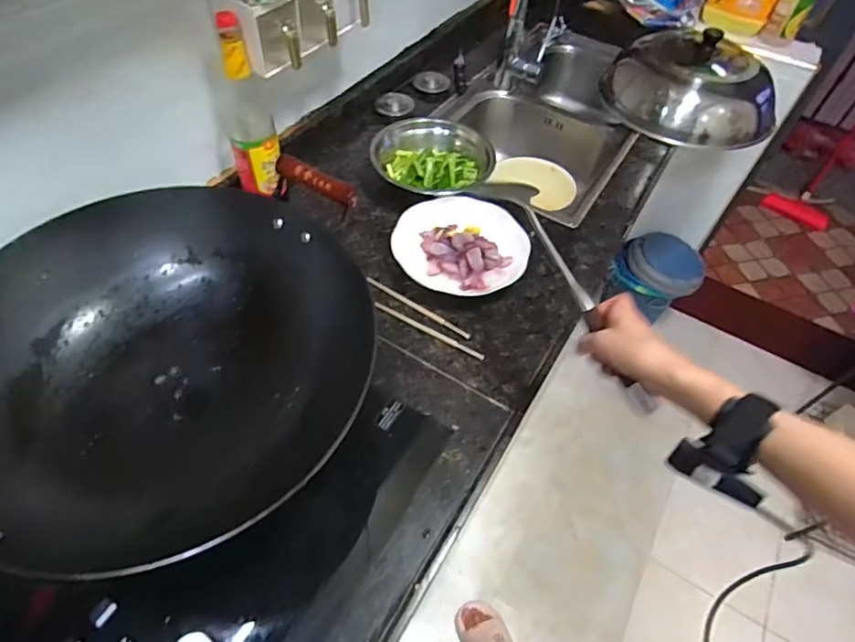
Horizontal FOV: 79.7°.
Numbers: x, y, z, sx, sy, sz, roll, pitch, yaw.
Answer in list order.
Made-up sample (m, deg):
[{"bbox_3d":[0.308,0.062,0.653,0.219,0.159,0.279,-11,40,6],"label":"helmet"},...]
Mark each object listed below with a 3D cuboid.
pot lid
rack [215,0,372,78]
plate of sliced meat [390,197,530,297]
[{"bbox_3d":[0.579,-0.534,1.144,0.307,0.150,0.293,-12,53,-13],"label":"pot lid"},{"bbox_3d":[-0.180,-0.442,0.733,0.092,0.089,0.239,28,55,17],"label":"rack"},{"bbox_3d":[0.053,-0.117,0.794,0.206,0.043,0.170,-1,52,-4],"label":"plate of sliced meat"}]

